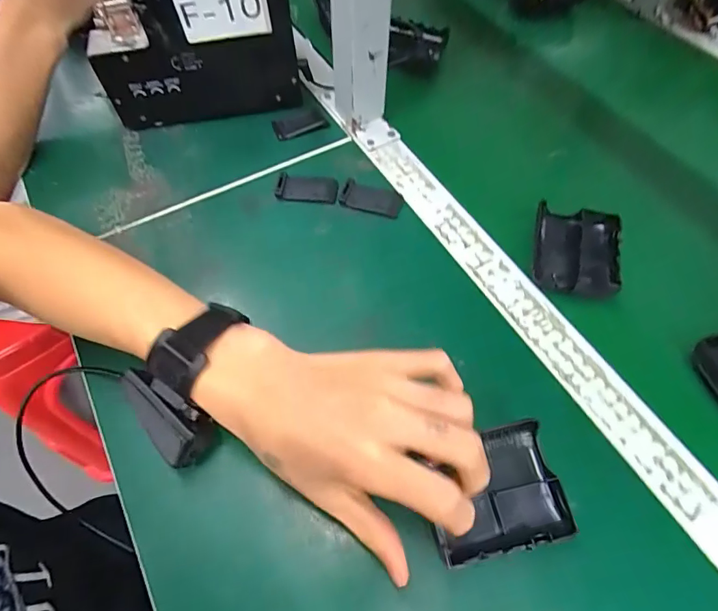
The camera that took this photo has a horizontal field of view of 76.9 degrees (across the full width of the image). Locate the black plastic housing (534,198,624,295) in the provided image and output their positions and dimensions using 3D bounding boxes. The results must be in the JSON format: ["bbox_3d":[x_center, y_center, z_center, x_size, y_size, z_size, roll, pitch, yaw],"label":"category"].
[{"bbox_3d":[0.180,-0.047,0.379,0.064,0.023,0.083,14,60,9],"label":"black plastic housing"}]

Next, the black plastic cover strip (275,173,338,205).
[{"bbox_3d":[-0.048,-0.109,0.420,0.057,0.006,0.030,7,60,5],"label":"black plastic cover strip"}]

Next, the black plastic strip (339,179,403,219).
[{"bbox_3d":[0.012,-0.097,0.412,0.054,0.010,0.027,17,61,11],"label":"black plastic strip"}]

